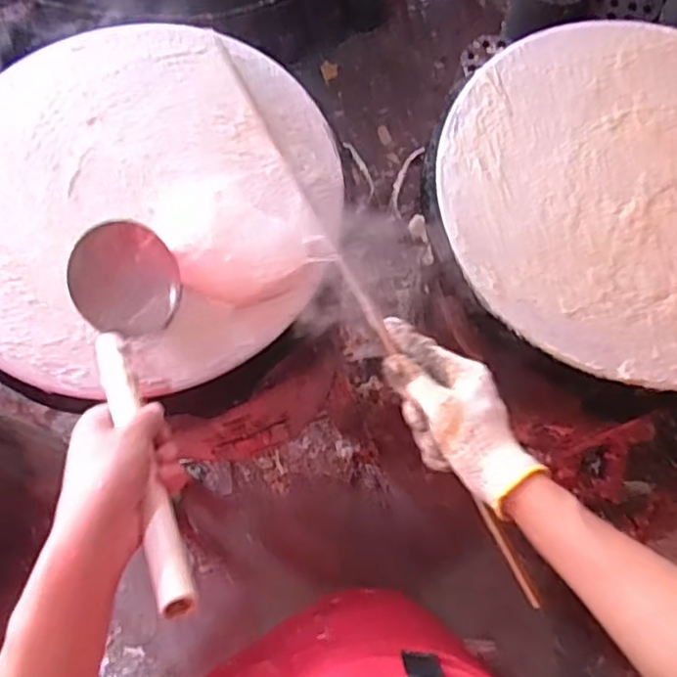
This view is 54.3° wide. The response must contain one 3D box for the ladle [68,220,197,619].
[{"bbox_3d":[-0.136,0.040,0.463,0.072,0.083,0.321,-18,49,-6],"label":"ladle"}]

